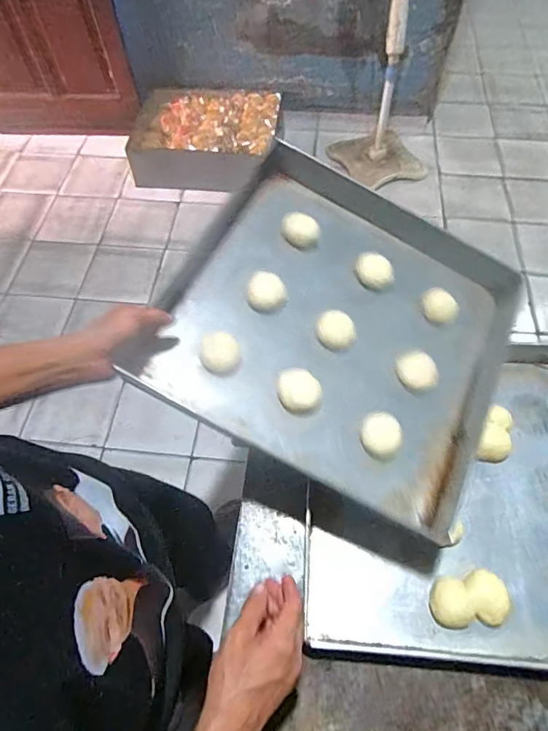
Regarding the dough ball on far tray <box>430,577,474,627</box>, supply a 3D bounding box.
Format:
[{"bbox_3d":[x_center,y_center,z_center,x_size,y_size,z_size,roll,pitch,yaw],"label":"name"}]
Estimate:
[{"bbox_3d":[0.233,0.316,0.596,0.050,0.027,0.059,-10,61,-5],"label":"dough ball on far tray"}]

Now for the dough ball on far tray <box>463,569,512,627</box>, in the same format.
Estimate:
[{"bbox_3d":[0.282,0.308,0.595,0.048,0.030,0.065,-13,61,-6],"label":"dough ball on far tray"}]

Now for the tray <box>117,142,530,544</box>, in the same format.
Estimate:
[{"bbox_3d":[0.105,-0.065,0.670,0.467,0.057,0.470,27,67,-1],"label":"tray"}]

